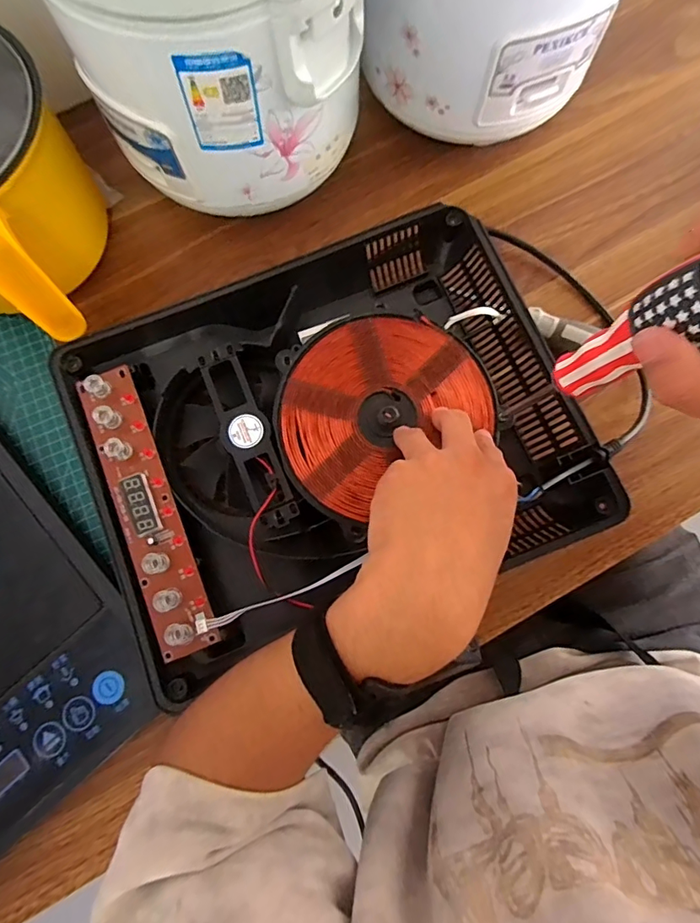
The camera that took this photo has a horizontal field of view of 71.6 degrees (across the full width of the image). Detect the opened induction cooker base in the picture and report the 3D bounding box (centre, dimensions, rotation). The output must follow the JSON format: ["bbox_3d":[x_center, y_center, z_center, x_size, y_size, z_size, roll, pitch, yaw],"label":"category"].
[{"bbox_3d":[-0.019,-0.028,0.368,0.336,0.049,0.282,-21,79,-4],"label":"opened induction cooker base"}]

